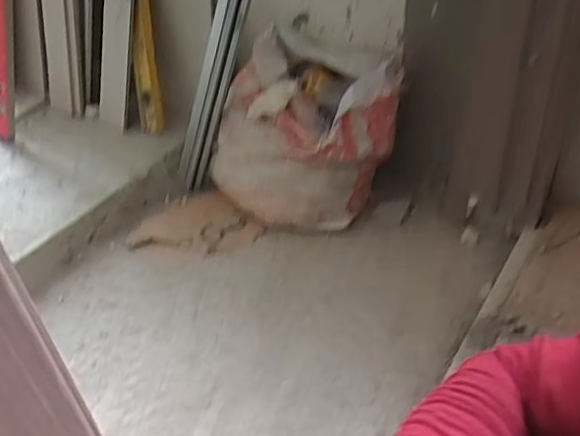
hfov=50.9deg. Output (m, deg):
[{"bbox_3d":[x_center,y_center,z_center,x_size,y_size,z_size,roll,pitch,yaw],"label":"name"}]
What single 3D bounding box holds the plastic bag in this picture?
[{"bbox_3d":[0.025,-0.161,1.161,0.343,0.265,0.260,-6,42,-2],"label":"plastic bag"}]

